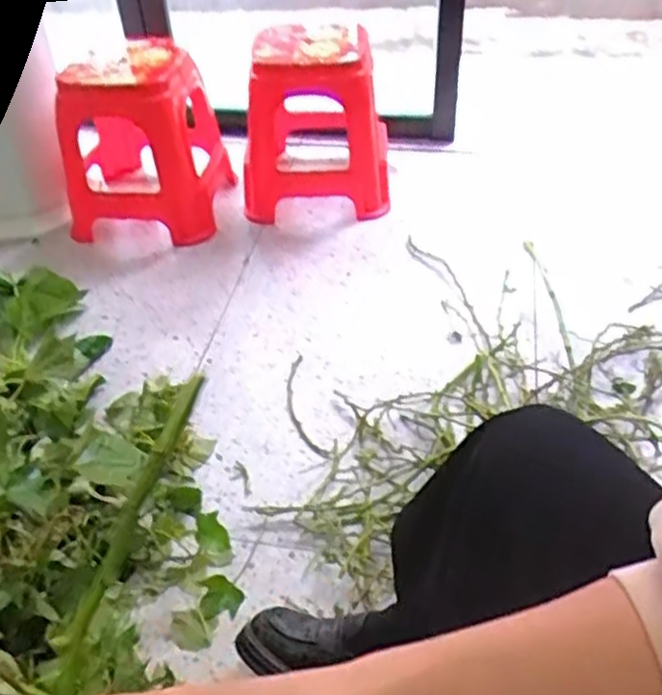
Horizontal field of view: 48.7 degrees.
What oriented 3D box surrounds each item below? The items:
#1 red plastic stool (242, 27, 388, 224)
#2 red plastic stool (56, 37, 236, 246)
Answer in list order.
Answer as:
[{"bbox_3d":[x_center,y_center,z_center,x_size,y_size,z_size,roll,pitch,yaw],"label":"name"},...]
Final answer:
[{"bbox_3d":[-0.041,-0.506,1.648,0.317,0.388,0.317,-2,41,3],"label":"red plastic stool"},{"bbox_3d":[-0.406,-0.460,1.636,0.311,0.347,0.319,6,43,12],"label":"red plastic stool"}]

